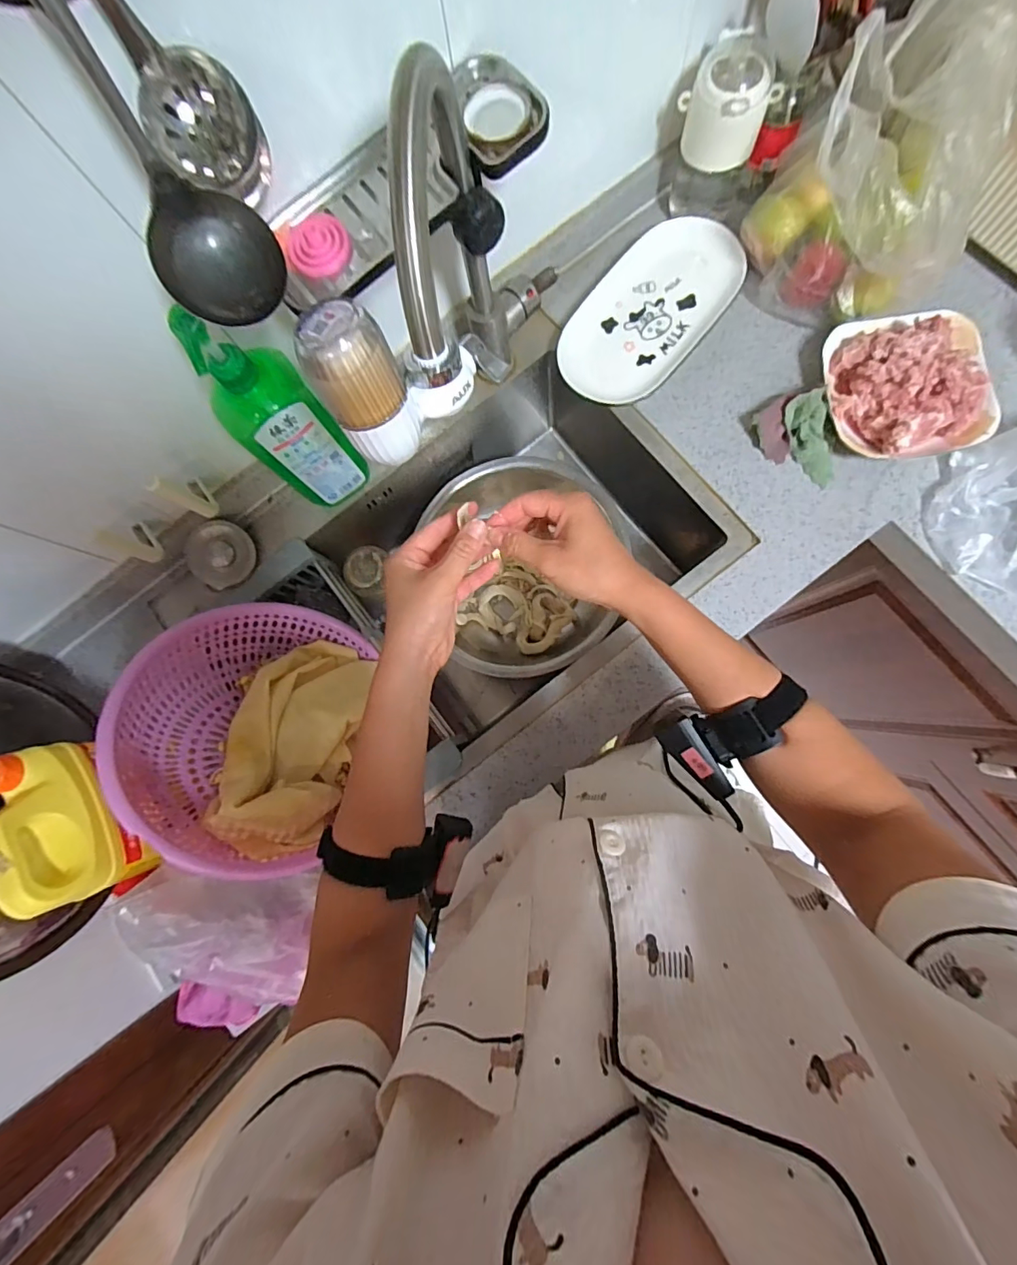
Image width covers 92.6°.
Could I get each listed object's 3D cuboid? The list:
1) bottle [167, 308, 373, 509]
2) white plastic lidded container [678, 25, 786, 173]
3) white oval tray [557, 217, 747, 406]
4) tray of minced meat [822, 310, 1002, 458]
[{"bbox_3d":[-0.239,-0.223,0.515,0.092,0.264,0.054,-36,80,0],"label":"bottle"},{"bbox_3d":[0.248,-0.599,0.555,0.079,0.081,0.089,-40,80,-1],"label":"white plastic lidded container"},{"bbox_3d":[0.181,-0.416,0.633,0.153,0.023,0.280,40,87,9],"label":"white oval tray"},{"bbox_3d":[0.464,-0.297,0.562,0.158,0.078,0.179,-8,81,4],"label":"tray of minced meat"}]

